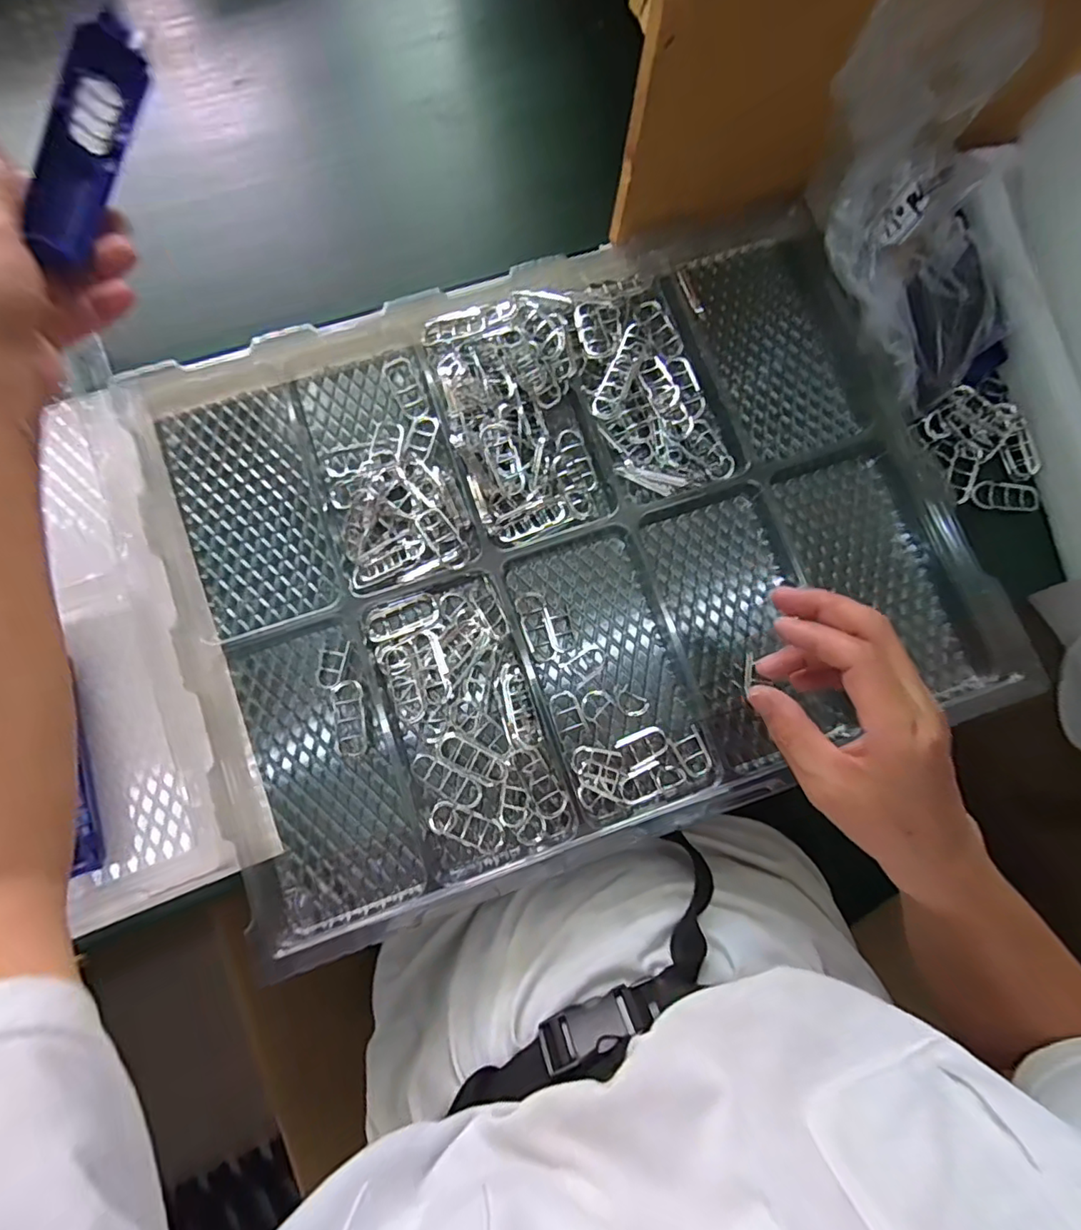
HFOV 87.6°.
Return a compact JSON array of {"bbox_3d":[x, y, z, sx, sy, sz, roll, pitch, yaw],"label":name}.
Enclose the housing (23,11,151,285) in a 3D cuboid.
[{"bbox_3d":[-0.280,-0.291,0.347,0.024,0.040,0.162,1,79,38],"label":"housing"}]

